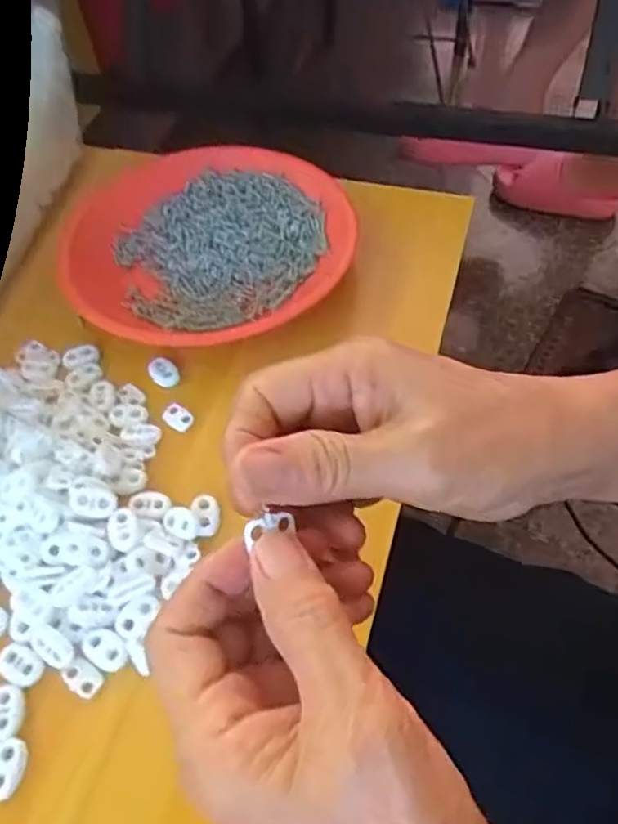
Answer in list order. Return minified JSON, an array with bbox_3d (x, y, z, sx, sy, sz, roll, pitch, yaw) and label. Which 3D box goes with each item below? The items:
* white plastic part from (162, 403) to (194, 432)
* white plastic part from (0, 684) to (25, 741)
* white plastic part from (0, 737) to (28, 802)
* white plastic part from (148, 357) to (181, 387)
[{"bbox_3d":[-0.076,0.003,0.378,0.019,0.004,0.013,31,61,24],"label":"white plastic part"},{"bbox_3d":[-0.132,0.130,0.284,0.014,0.004,0.022,-16,54,-8],"label":"white plastic part"},{"bbox_3d":[-0.127,0.149,0.273,0.015,0.005,0.022,4,54,7],"label":"white plastic part"},{"bbox_3d":[-0.088,-0.025,0.399,0.016,0.008,0.019,-24,55,-13],"label":"white plastic part"}]

